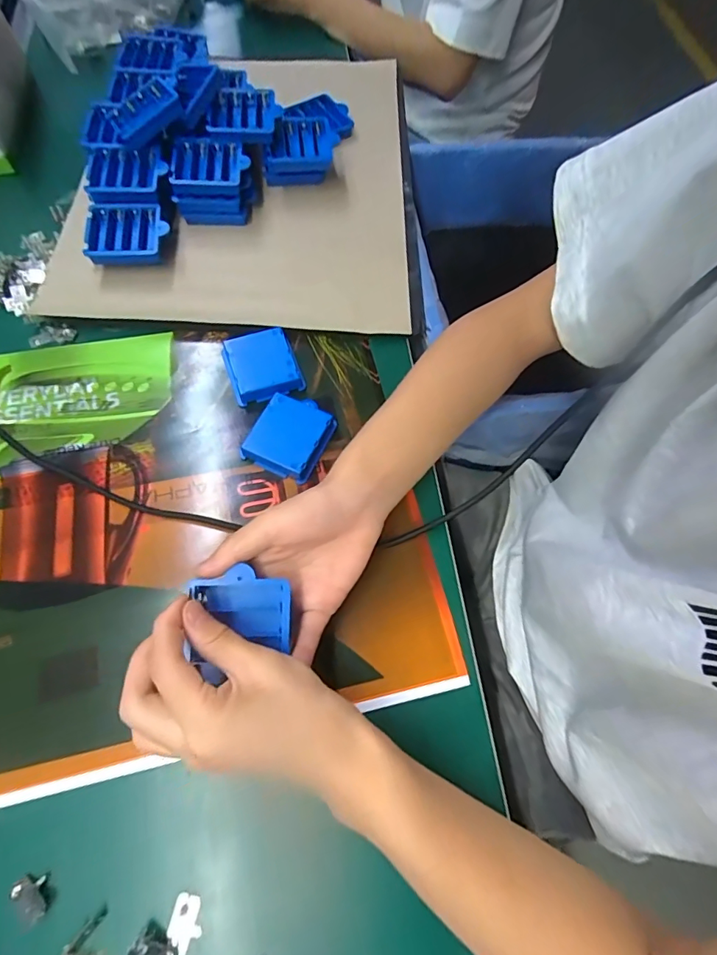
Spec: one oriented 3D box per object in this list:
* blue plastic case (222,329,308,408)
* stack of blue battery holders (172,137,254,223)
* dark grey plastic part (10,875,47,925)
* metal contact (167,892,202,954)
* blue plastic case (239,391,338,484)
[{"bbox_3d":[-0.091,-0.105,0.441,0.063,0.017,0.067,-19,68,-11],"label":"blue plastic case"},{"bbox_3d":[-0.154,-0.314,0.504,0.082,0.055,0.069,-1,66,-3],"label":"stack of blue battery holders"},{"bbox_3d":[-0.197,0.253,0.282,0.018,0.004,0.024,-36,72,-17],"label":"dark grey plastic part"},{"bbox_3d":[-0.104,0.272,0.284,0.019,0.004,0.029,12,66,3],"label":"metal contact"},{"bbox_3d":[-0.059,-0.037,0.415,0.062,0.015,0.074,25,67,8],"label":"blue plastic case"}]

